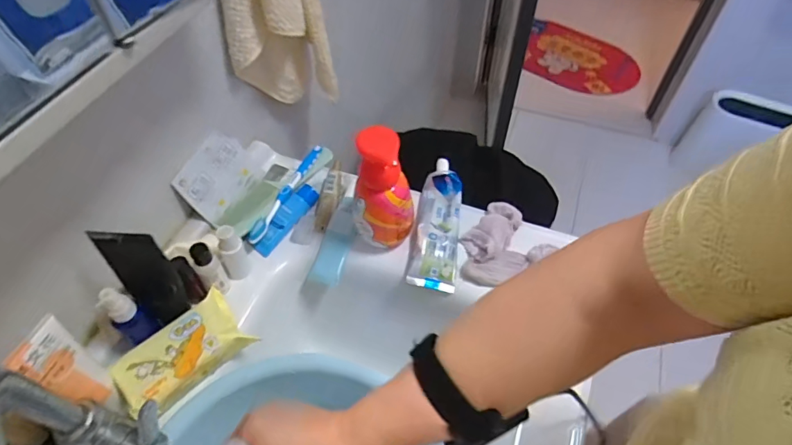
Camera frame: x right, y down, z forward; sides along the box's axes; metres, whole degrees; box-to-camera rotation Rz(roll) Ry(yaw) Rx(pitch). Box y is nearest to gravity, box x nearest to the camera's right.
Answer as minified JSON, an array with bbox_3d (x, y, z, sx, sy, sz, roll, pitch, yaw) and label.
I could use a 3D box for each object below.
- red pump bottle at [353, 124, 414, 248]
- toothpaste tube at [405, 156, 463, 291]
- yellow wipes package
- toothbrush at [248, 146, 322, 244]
[{"bbox_3d":[-0.016,-0.035,0.548,0.068,0.149,0.054,-9,53,-6],"label":"red pump bottle"},{"bbox_3d":[0.053,-0.002,0.612,0.058,0.042,0.172,6,53,5],"label":"toothpaste tube"},{"bbox_3d":[-0.219,0.132,0.494,0.076,0.029,0.126,37,61,25],"label":"yellow wipes package"},{"bbox_3d":[-0.144,-0.042,0.637,0.021,0.020,0.178,15,54,11],"label":"toothbrush"}]

